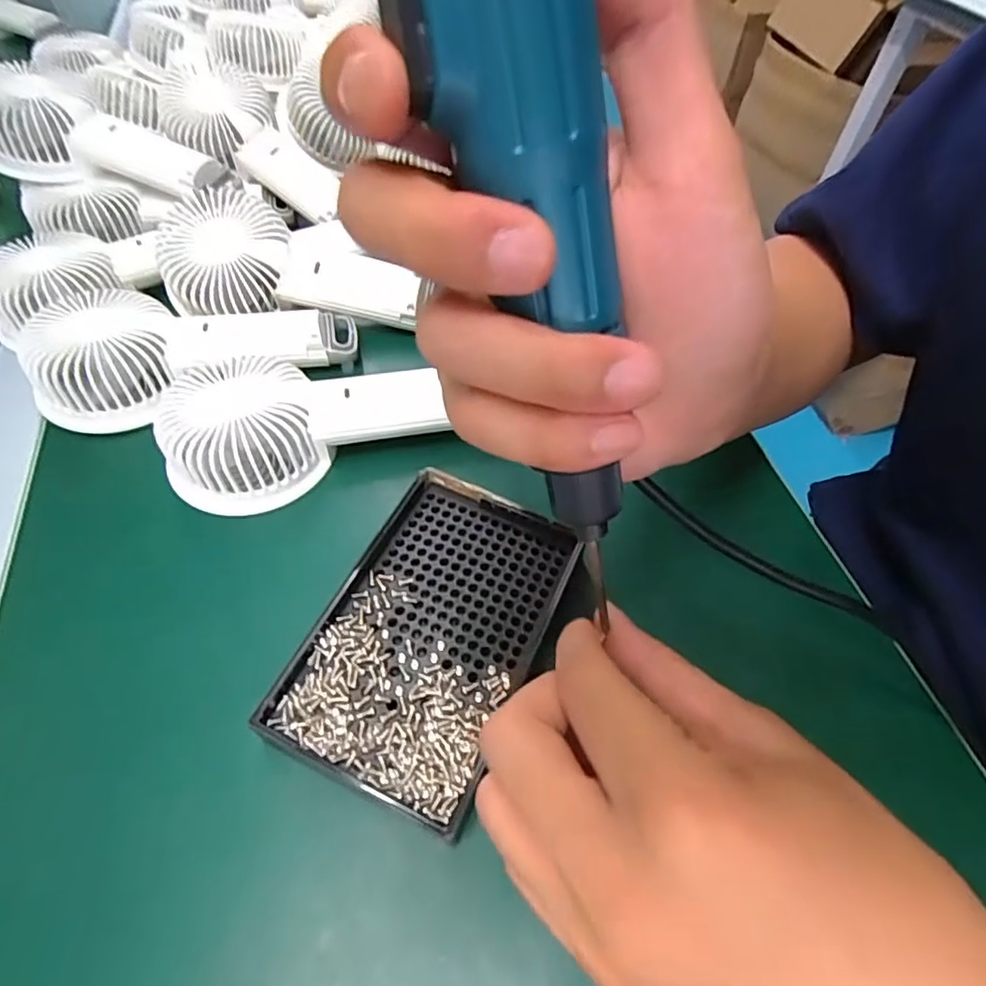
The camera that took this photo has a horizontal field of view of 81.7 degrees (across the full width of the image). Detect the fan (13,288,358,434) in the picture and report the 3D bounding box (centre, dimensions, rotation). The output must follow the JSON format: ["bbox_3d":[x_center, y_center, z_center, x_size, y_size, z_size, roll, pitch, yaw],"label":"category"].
[{"bbox_3d":[-0.171,-0.089,0.332,0.170,0.045,0.073,-9,55,-8],"label":"fan"}]

